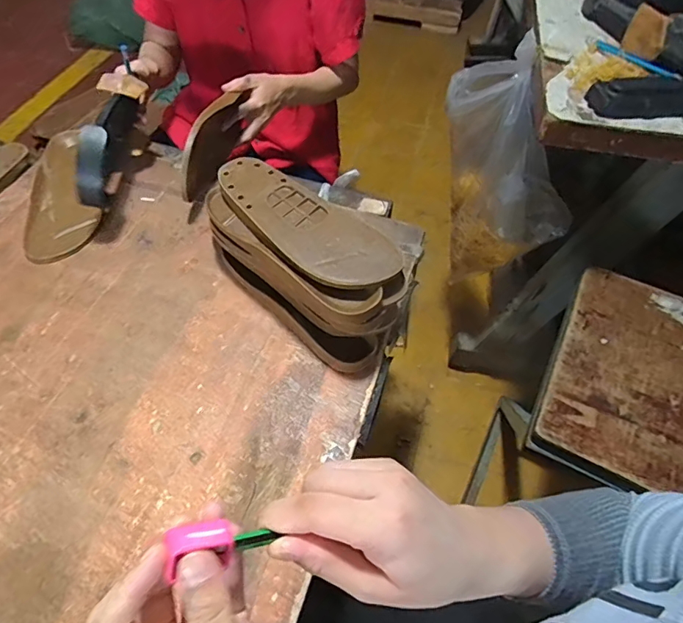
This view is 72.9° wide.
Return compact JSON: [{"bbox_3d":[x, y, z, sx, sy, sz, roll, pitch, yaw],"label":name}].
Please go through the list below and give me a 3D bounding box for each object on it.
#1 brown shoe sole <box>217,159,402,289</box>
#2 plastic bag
[{"bbox_3d":[-0.049,-0.101,0.529,0.250,0.015,0.092,35,62,21],"label":"brown shoe sole"},{"bbox_3d":[0.285,-0.259,0.814,0.171,0.382,0.221,-14,57,-11],"label":"plastic bag"}]

